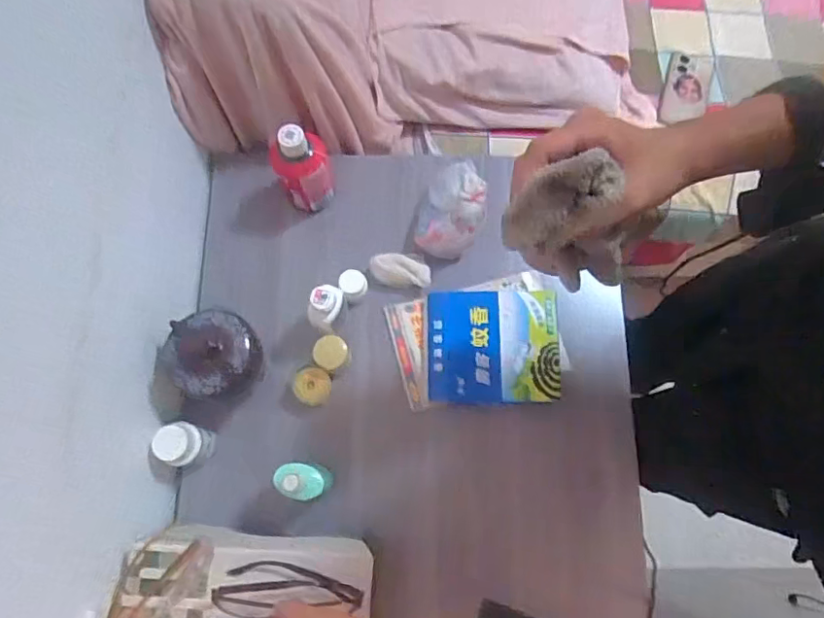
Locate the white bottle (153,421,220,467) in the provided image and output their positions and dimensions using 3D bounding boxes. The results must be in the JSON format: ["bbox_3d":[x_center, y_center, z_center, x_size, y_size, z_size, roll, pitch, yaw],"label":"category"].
[{"bbox_3d":[-0.246,0.145,0.605,0.041,0.071,0.042,25,76,6],"label":"white bottle"}]

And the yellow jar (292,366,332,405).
[{"bbox_3d":[-0.116,0.093,0.662,0.043,0.038,0.041,0,75,0],"label":"yellow jar"}]

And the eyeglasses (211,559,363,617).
[{"bbox_3d":[-0.108,0.246,0.492,0.124,0.049,0.043,-4,75,-2],"label":"eyeglasses"}]

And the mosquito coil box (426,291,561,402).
[{"bbox_3d":[0.096,0.045,0.671,0.154,0.030,0.130,0,75,0],"label":"mosquito coil box"}]

